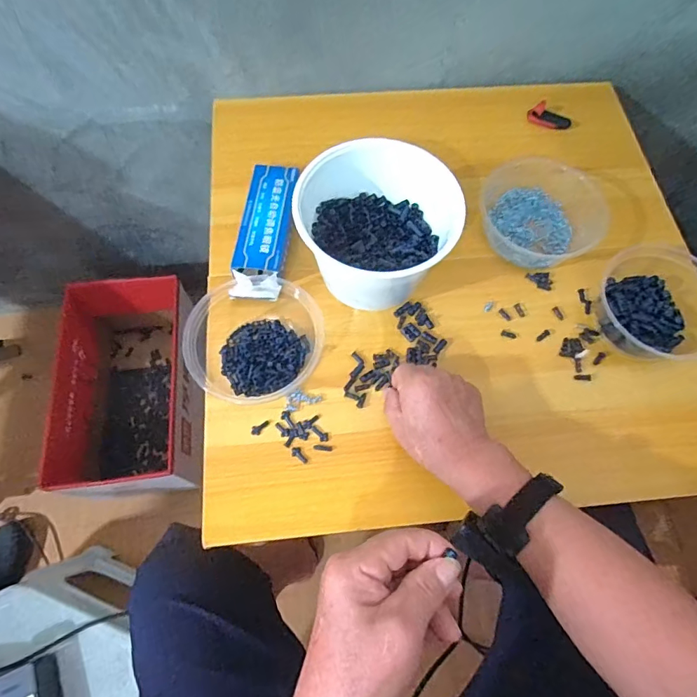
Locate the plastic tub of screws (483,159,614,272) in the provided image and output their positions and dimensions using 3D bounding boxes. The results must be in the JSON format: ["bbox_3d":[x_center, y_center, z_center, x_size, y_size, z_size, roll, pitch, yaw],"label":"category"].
[{"bbox_3d":[0.222,-0.160,0.549,0.151,0.057,0.115,43,73,13],"label":"plastic tub of screws"}]

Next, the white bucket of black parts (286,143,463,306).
[{"bbox_3d":[0.027,-0.127,0.499,0.163,0.108,0.144,-18,71,-9],"label":"white bucket of black parts"}]

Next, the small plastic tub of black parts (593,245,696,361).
[{"bbox_3d":[0.334,-0.043,0.503,0.144,0.066,0.135,-24,72,-11],"label":"small plastic tub of black parts"}]

